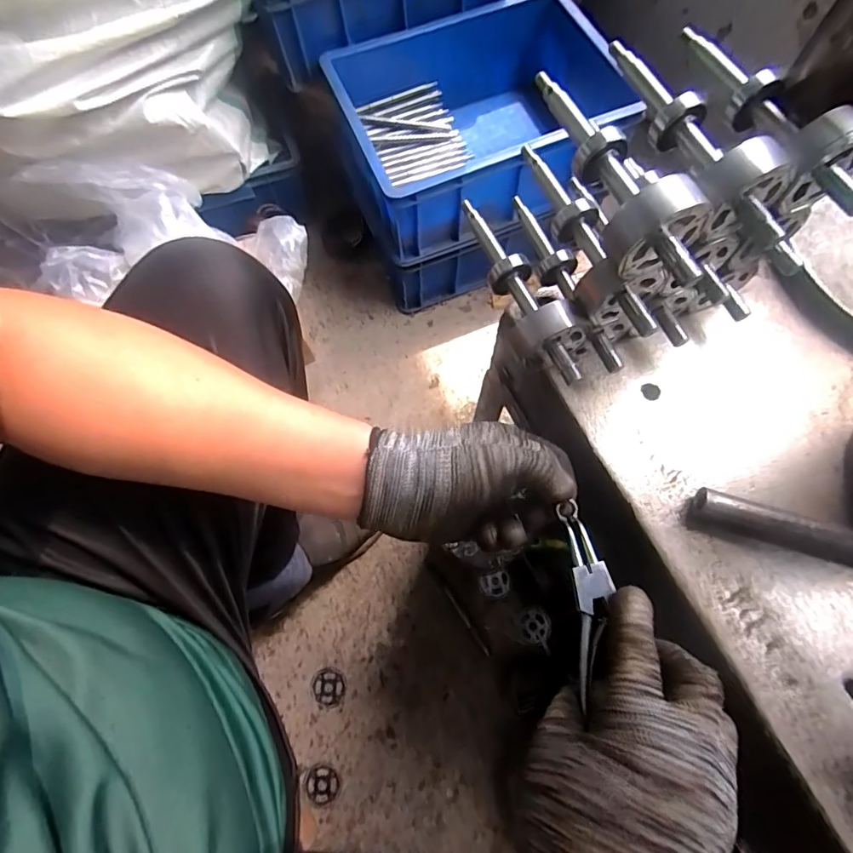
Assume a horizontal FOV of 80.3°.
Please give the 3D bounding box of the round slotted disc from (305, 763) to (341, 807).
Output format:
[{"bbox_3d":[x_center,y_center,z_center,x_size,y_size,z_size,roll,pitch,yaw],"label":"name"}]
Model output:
[{"bbox_3d":[-0.139,0.478,0.674,0.045,0.006,0.049,0,71,0],"label":"round slotted disc"}]

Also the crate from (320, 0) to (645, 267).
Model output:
[{"bbox_3d":[0.088,-0.460,0.786,0.407,0.159,0.293,-22,72,-7],"label":"crate"}]

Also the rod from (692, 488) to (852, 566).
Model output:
[{"bbox_3d":[0.250,0.071,0.337,0.139,0.022,0.020,16,71,6],"label":"rod"}]

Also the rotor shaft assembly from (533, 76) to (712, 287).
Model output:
[{"bbox_3d":[0.106,-0.145,0.280,0.044,0.043,0.147,-17,71,-6],"label":"rotor shaft assembly"}]

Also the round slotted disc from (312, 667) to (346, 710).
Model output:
[{"bbox_3d":[-0.138,0.370,0.715,0.050,0.004,0.052,0,71,0],"label":"round slotted disc"}]

